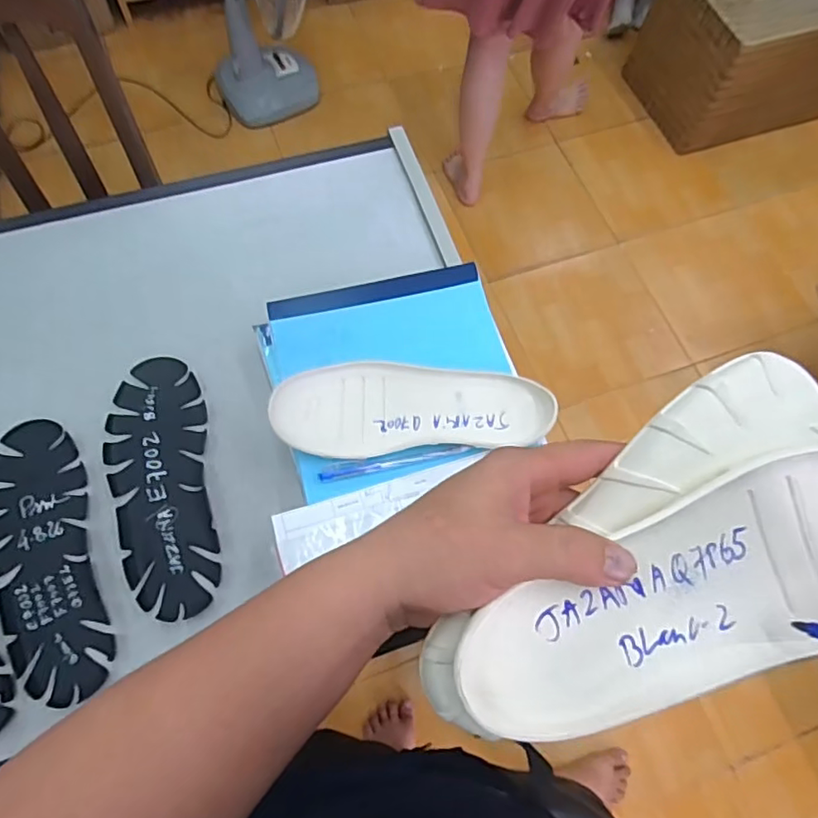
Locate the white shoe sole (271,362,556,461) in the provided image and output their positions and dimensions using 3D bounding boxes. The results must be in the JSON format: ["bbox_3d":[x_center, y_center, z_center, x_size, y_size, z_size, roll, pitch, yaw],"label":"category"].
[{"bbox_3d":[0.004,-0.003,0.522,0.243,0.019,0.088,0,67,-2],"label":"white shoe sole"}]

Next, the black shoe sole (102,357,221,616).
[{"bbox_3d":[-0.233,0.065,0.541,0.091,0.009,0.251,-11,68,-7],"label":"black shoe sole"}]

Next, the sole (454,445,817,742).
[{"bbox_3d":[0.138,0.078,0.256,0.237,0.029,0.079,-21,70,-2],"label":"sole"}]

